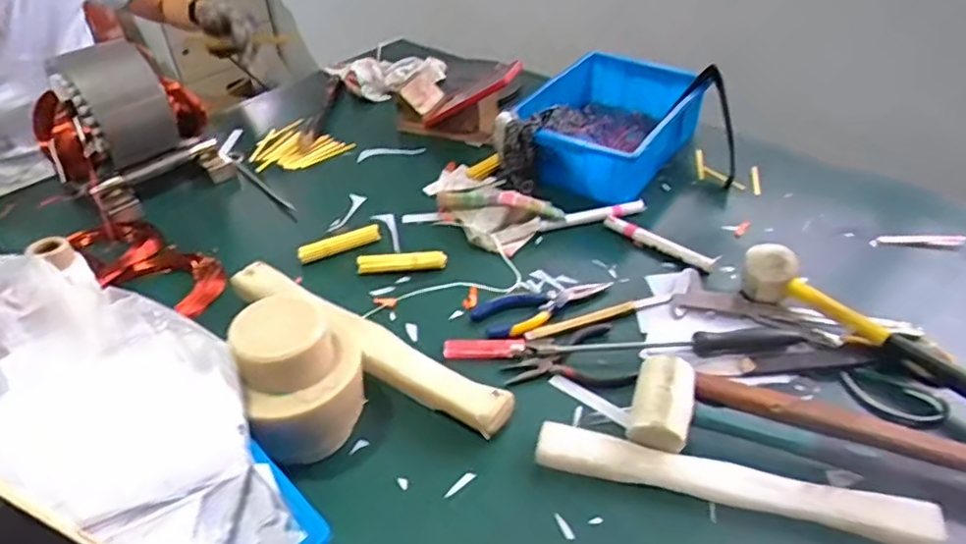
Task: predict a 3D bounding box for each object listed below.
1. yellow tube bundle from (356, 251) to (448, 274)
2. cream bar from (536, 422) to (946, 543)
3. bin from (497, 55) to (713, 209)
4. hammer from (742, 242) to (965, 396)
[{"bbox_3d":[-0.093,-0.010,0.731,0.101,0.019,0.018,-3,39,-3],"label":"yellow tube bundle"},{"bbox_3d":[0.193,0.168,0.502,0.298,0.025,0.032,9,40,12],"label":"cream bar"},{"bbox_3d":[0.176,-0.204,0.918,0.224,0.105,0.296,18,42,22],"label":"bin"},{"bbox_3d":[0.384,0.057,0.598,0.287,0.062,0.044,30,48,33],"label":"hammer"}]

